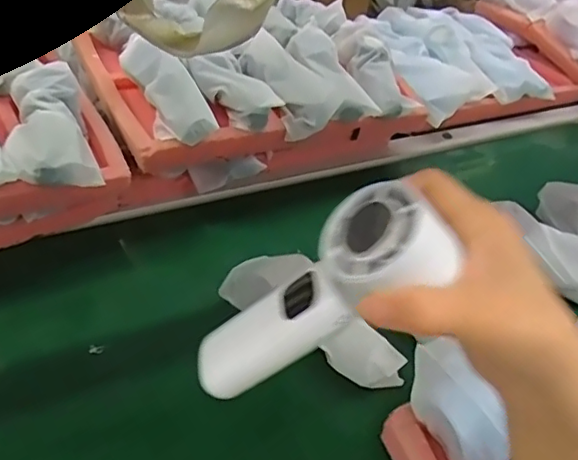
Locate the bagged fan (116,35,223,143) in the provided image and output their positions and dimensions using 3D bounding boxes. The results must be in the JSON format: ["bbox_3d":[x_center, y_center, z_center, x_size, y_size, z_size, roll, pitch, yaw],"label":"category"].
[{"bbox_3d":[-0.146,-0.163,0.663,0.052,0.058,0.186,-20,57,-32],"label":"bagged fan"}]

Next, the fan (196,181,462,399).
[{"bbox_3d":[0.014,0.041,0.293,0.047,0.150,0.042,36,28,-24],"label":"fan"}]

